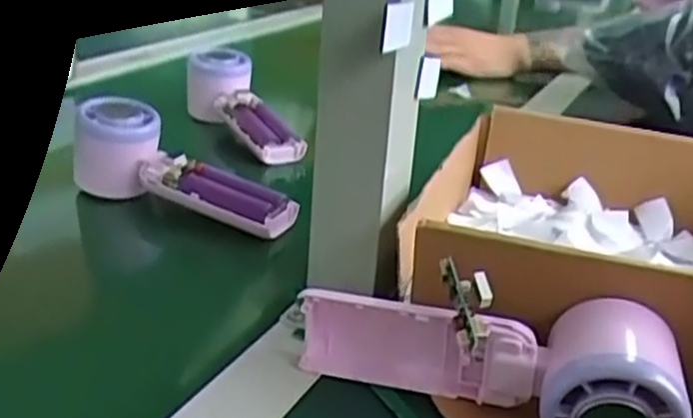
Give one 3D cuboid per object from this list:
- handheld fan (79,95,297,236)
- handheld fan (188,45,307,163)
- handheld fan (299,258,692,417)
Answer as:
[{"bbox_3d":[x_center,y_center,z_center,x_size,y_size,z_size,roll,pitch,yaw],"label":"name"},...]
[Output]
[{"bbox_3d":[-0.108,-0.034,0.530,0.154,0.062,0.048,12,25,20],"label":"handheld fan"},{"bbox_3d":[-0.089,-0.084,0.677,0.049,0.048,0.174,-13,42,-32],"label":"handheld fan"},{"bbox_3d":[0.061,0.060,0.341,0.165,0.056,0.052,11,25,19],"label":"handheld fan"}]

